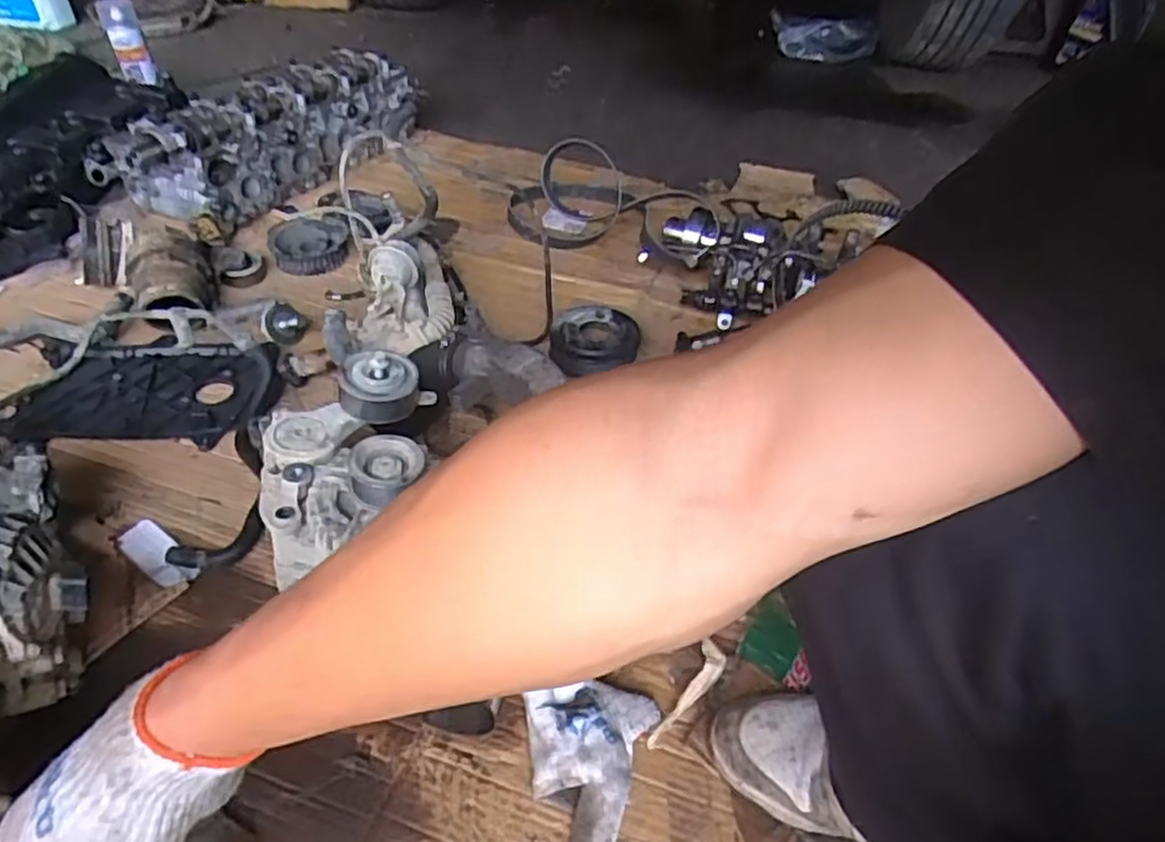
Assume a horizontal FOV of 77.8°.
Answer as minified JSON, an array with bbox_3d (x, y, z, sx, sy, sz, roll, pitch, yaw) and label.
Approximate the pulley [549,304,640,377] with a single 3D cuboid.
[{"bbox_3d":[0.015,-0.115,0.988,0.127,0.032,0.118,2,43,-2],"label":"pulley"}]

